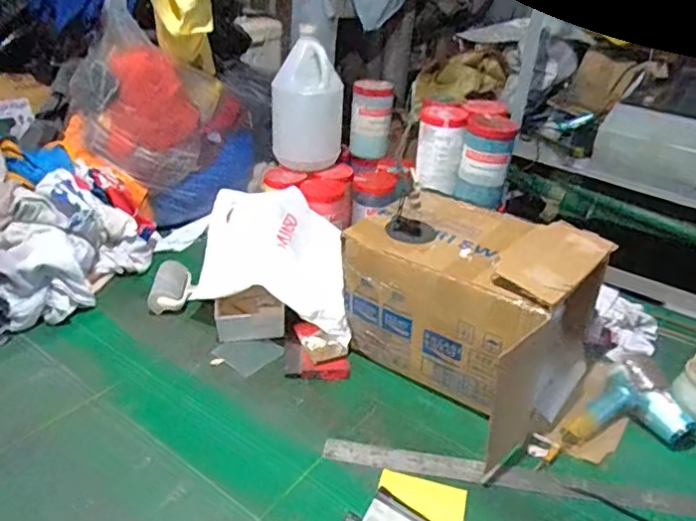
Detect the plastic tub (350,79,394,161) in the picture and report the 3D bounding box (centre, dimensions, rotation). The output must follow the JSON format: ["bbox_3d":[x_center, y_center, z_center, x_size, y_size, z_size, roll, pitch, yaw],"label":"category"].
[{"bbox_3d":[0.056,-0.335,1.334,0.091,0.160,0.096,4,30,1],"label":"plastic tub"}]

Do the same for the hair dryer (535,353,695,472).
[{"bbox_3d":[0.397,0.235,0.804,0.231,0.075,0.131,-22,39,-37],"label":"hair dryer"}]

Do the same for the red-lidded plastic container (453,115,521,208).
[{"bbox_3d":[0.277,-0.203,1.127,0.096,0.161,0.102,12,31,14],"label":"red-lidded plastic container"}]

